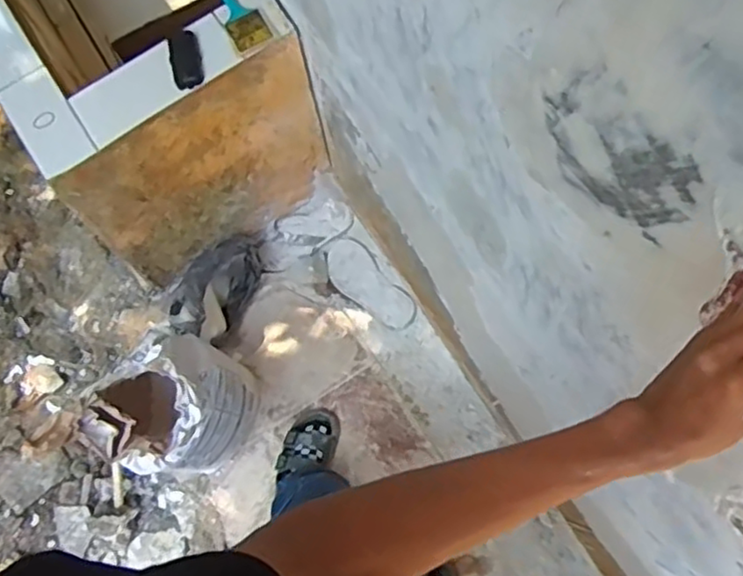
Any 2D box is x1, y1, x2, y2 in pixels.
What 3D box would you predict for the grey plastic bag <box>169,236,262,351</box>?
[{"bbox_3d":[-0.383,-0.004,1.615,0.168,0.161,0.275,16,73,8],"label":"grey plastic bag"}]

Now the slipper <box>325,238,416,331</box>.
[{"bbox_3d":[-0.007,-0.004,1.654,0.113,0.031,0.272,-39,74,-10],"label":"slipper"}]

